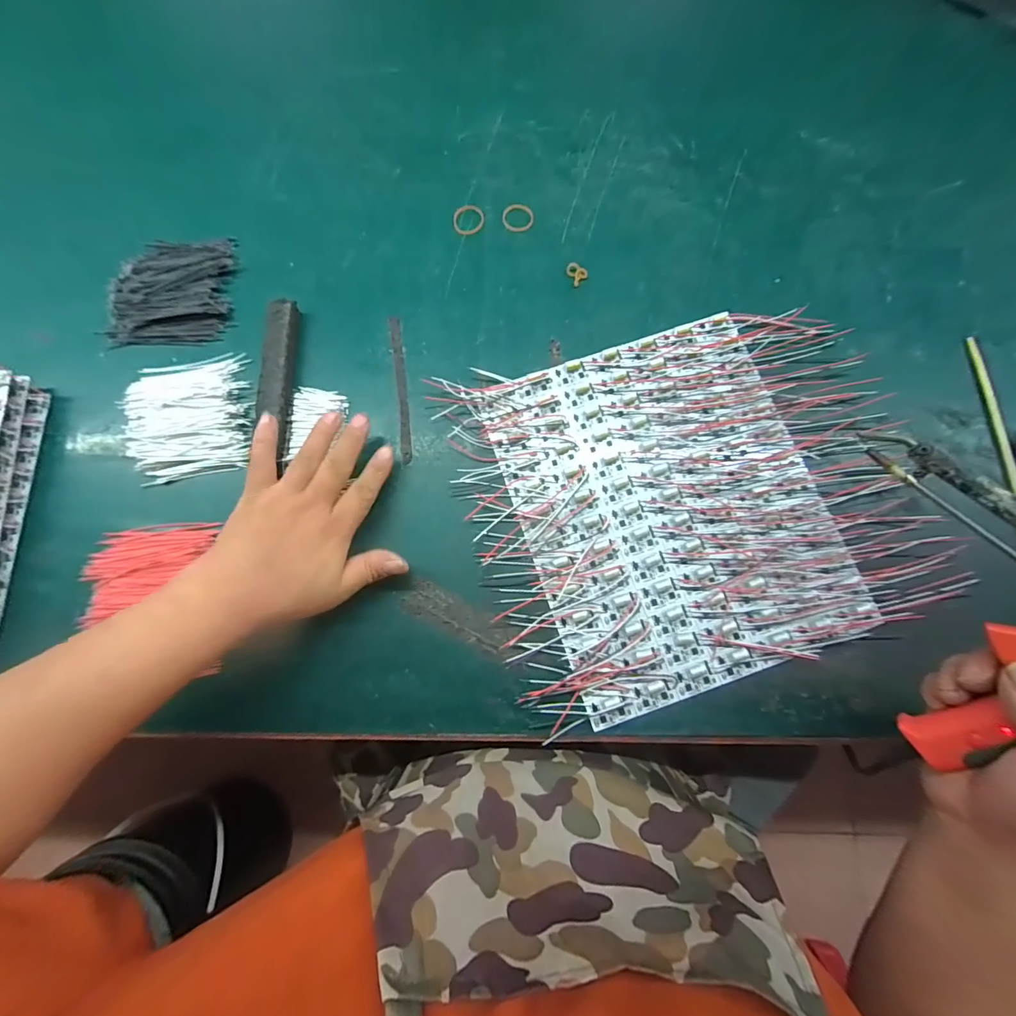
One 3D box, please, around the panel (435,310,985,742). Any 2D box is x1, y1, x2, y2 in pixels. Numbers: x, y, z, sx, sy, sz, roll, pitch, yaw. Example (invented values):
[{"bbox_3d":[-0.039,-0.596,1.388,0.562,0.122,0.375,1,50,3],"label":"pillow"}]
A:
[{"bbox_3d":[0.153,-0.014,0.356,0.359,0.027,0.292,-17,79,-2],"label":"panel"}]

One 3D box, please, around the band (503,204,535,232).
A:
[{"bbox_3d":[0.010,-0.278,0.419,0.030,0.004,0.029,0,79,1],"label":"band"}]

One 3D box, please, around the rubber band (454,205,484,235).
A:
[{"bbox_3d":[-0.037,-0.277,0.420,0.029,0.004,0.033,-3,79,0],"label":"rubber band"}]

